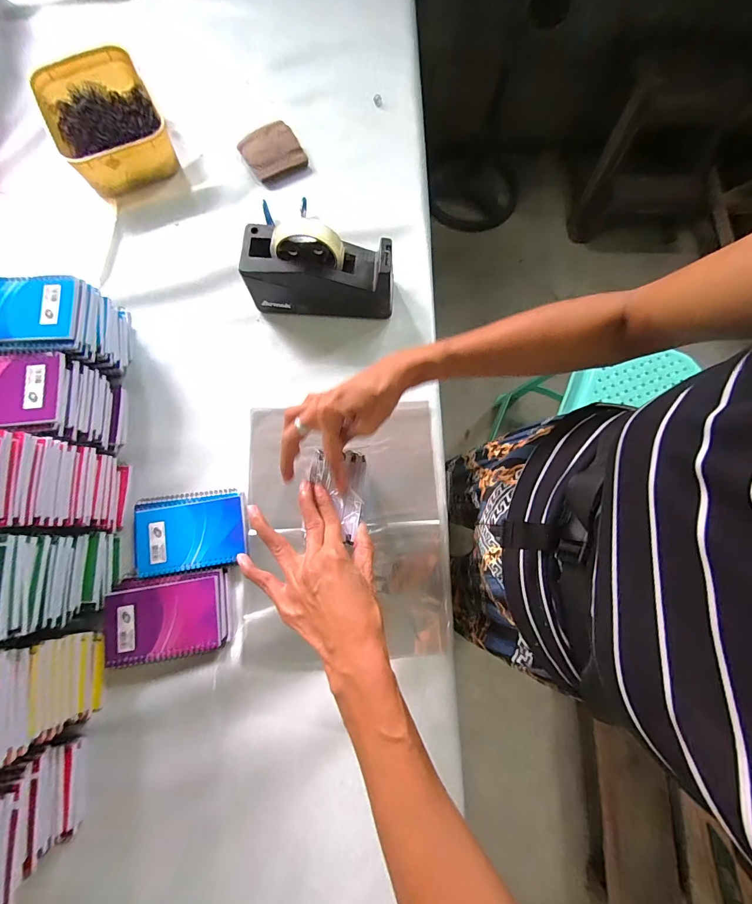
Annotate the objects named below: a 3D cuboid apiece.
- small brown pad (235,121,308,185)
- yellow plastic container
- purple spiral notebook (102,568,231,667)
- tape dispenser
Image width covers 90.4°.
[{"bbox_3d":[-0.170,-0.493,0.617,0.092,0.028,0.078,-28,78,-7],"label":"small brown pad"},{"bbox_3d":[-0.425,-0.516,0.594,0.157,0.067,0.202,-28,81,-7],"label":"yellow plastic container"},{"bbox_3d":[-0.255,0.199,0.457,0.146,0.021,0.095,-4,76,-2],"label":"purple spiral notebook"},{"bbox_3d":[-0.077,-0.254,0.524,0.200,0.122,0.068,3,76,0],"label":"tape dispenser"}]

